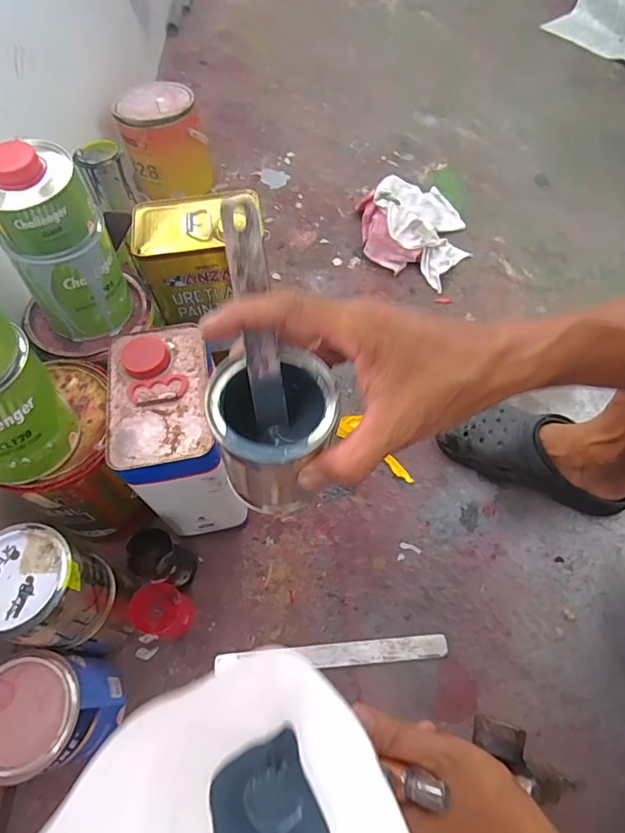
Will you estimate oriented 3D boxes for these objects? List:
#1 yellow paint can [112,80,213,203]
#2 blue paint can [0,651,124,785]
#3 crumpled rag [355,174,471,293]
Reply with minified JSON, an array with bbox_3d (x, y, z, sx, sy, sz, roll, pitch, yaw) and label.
[{"bbox_3d":[-0.300,-0.565,0.993,0.165,0.170,0.164,-7,61,-1],"label":"yellow paint can"},{"bbox_3d":[-0.274,0.316,0.508,0.108,0.136,0.100,-1,61,1],"label":"blue paint can"},{"bbox_3d":[0.198,-0.367,0.905,0.200,0.080,0.266,-6,61,-1],"label":"crumpled rag"}]

